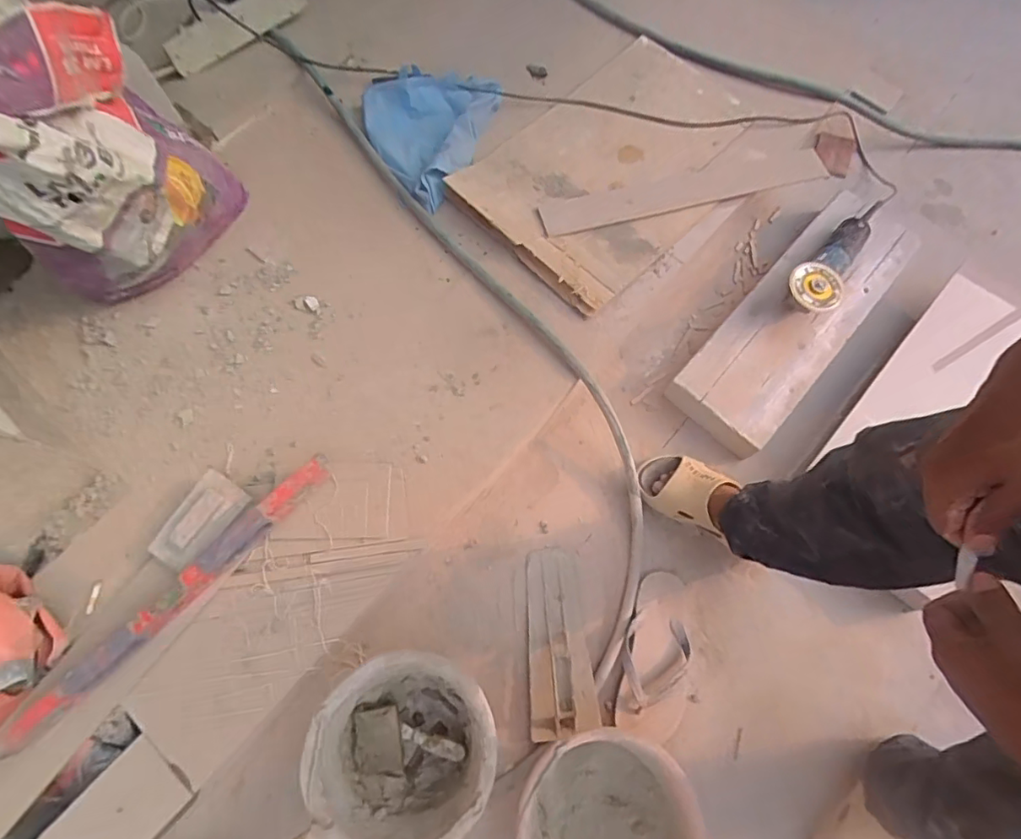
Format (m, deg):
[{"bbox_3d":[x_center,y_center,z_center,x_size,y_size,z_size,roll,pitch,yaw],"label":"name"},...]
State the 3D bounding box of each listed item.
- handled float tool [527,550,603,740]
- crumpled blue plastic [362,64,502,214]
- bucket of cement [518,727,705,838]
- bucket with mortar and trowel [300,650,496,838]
[{"bbox_3d":[0.074,0.365,0.928,0.108,0.072,0.291,-7,72,-2],"label":"handled float tool"},{"bbox_3d":[-0.189,-0.631,1.172,0.274,0.046,0.359,18,72,6],"label":"crumpled blue plastic"},{"bbox_3d":[0.146,0.570,0.804,0.255,0.160,0.235,0,72,1],"label":"bucket of cement"},{"bbox_3d":[-0.148,0.479,0.826,0.250,0.172,0.237,0,71,0],"label":"bucket with mortar and trowel"}]

